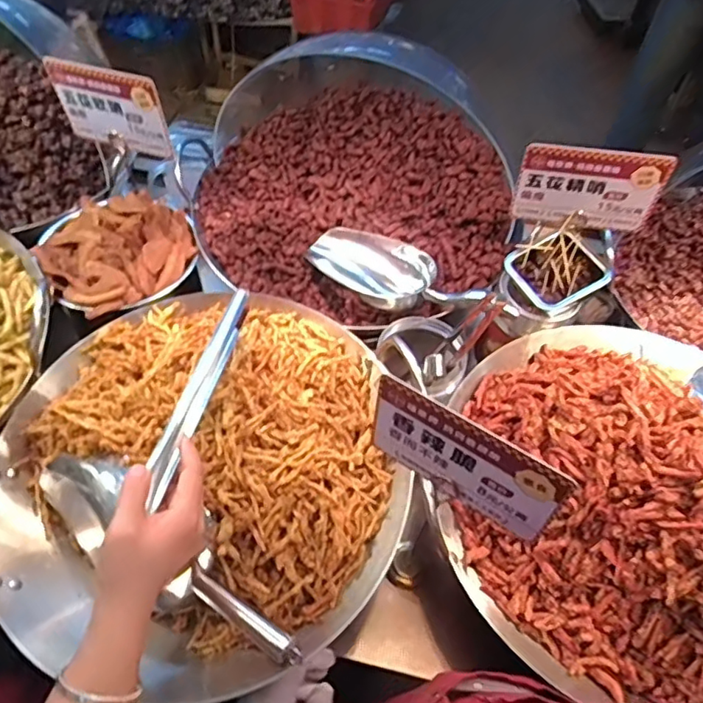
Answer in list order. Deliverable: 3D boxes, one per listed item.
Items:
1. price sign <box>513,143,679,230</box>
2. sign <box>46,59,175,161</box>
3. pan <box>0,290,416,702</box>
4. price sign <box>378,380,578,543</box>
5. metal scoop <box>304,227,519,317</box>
[{"bbox_3d":[0.263,-0.180,0.624,0.148,0.104,0.008,10,54,13],"label":"price sign"},{"bbox_3d":[-0.284,-0.285,0.669,0.142,0.116,0.008,14,55,11],"label":"sign"},{"bbox_3d":[-0.140,0.114,0.546,0.371,0.102,0.387,1,55,-2],"label":"pan"},{"bbox_3d":[0.081,0.080,0.419,0.146,0.093,0.004,29,50,23],"label":"price sign"},{"bbox_3d":[0.058,-0.102,0.692,0.243,0.056,0.101,17,56,10],"label":"metal scoop"}]

